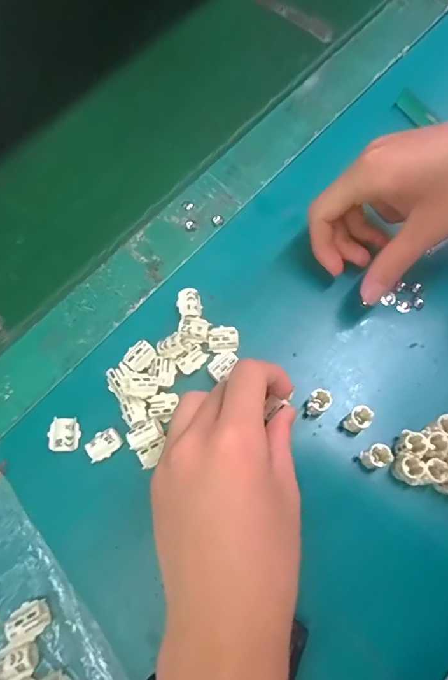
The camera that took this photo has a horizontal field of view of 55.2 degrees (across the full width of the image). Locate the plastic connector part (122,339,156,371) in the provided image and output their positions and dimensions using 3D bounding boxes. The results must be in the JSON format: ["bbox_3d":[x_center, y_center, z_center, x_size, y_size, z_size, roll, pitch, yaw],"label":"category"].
[{"bbox_3d":[-0.061,0.012,0.310,0.018,0.011,0.021,41,77,15],"label":"plastic connector part"}]

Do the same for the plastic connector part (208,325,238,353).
[{"bbox_3d":[0.000,0.000,0.314,0.021,0.010,0.019,4,71,3],"label":"plastic connector part"}]

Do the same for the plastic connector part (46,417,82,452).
[{"bbox_3d":[-0.108,0.065,0.291,0.018,0.011,0.022,-5,70,0],"label":"plastic connector part"}]

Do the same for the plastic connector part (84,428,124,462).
[{"bbox_3d":[-0.081,0.071,0.291,0.023,0.013,0.018,-39,74,-11],"label":"plastic connector part"}]

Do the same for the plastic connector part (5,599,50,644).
[{"bbox_3d":[-0.117,0.168,0.256,0.021,0.012,0.019,-32,72,-9],"label":"plastic connector part"}]

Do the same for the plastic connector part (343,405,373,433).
[{"bbox_3d":[0.091,0.054,0.291,0.015,0.022,0.015,-1,70,2],"label":"plastic connector part"}]

